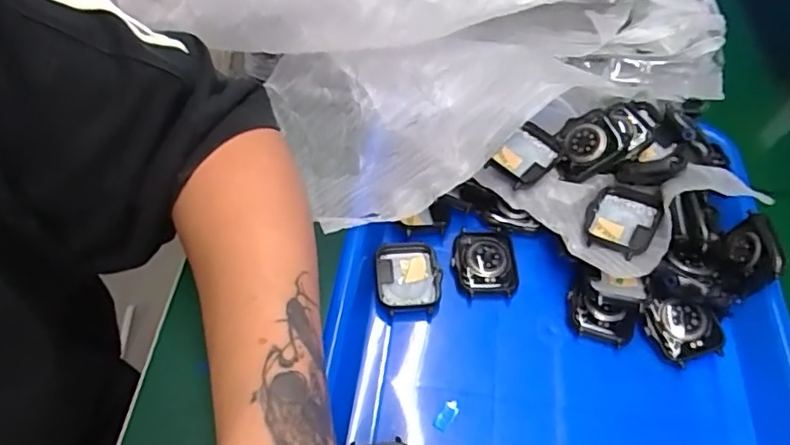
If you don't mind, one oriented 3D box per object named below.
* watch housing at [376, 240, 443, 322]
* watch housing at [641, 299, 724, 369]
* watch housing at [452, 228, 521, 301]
[{"bbox_3d":[0.008,0.034,0.339,0.037,0.008,0.047,1,55,-2],"label":"watch housing"},{"bbox_3d":[0.163,0.059,0.319,0.037,0.013,0.037,-3,78,13],"label":"watch housing"},{"bbox_3d":[0.055,0.024,0.349,0.037,0.010,0.043,1,55,-2],"label":"watch housing"}]

